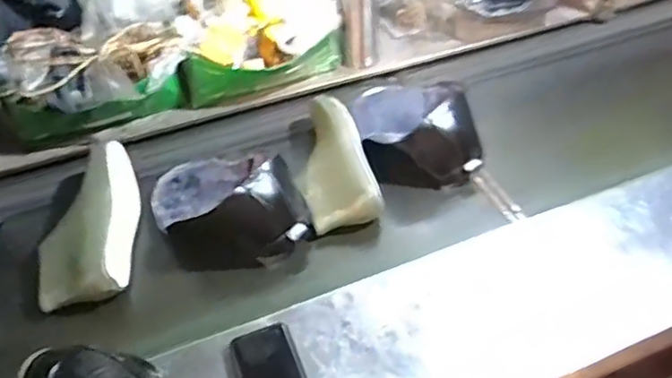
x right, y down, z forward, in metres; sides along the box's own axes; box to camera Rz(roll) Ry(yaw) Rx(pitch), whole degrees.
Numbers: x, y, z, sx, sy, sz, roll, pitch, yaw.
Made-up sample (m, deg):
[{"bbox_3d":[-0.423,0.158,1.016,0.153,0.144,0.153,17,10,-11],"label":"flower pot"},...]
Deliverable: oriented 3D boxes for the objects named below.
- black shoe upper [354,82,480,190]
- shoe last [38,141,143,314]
[{"bbox_3d":[0.141,-0.129,1.069,0.182,0.125,0.269,-7,47,-4],"label":"black shoe upper"},{"bbox_3d":[-0.386,0.047,0.922,0.128,0.090,0.292,-4,47,-2],"label":"shoe last"}]

